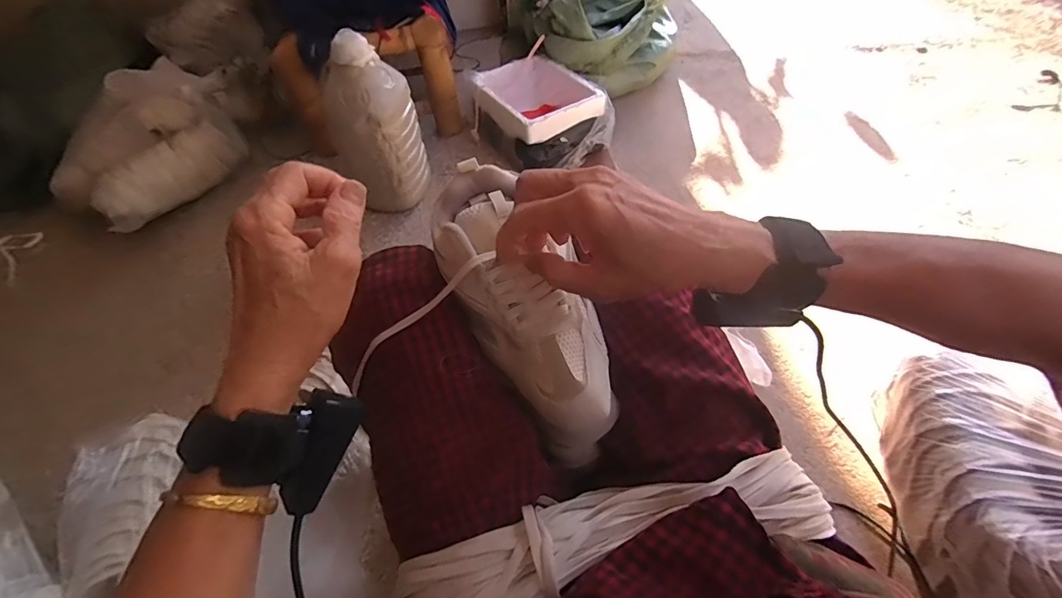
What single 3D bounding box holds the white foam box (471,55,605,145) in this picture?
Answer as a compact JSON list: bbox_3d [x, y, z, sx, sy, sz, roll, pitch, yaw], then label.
[{"bbox_3d":[0.026,-0.564,1.372,0.301,0.143,0.353,-27,54,-15],"label":"white foam box"}]

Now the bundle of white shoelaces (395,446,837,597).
[{"bbox_3d":[0.064,0.180,0.341,0.336,0.059,0.090,-19,52,-10],"label":"bundle of white shoelaces"}]

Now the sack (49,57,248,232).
[{"bbox_3d":[-1.031,-0.447,1.308,0.287,0.243,0.545,17,55,18],"label":"sack"}]

